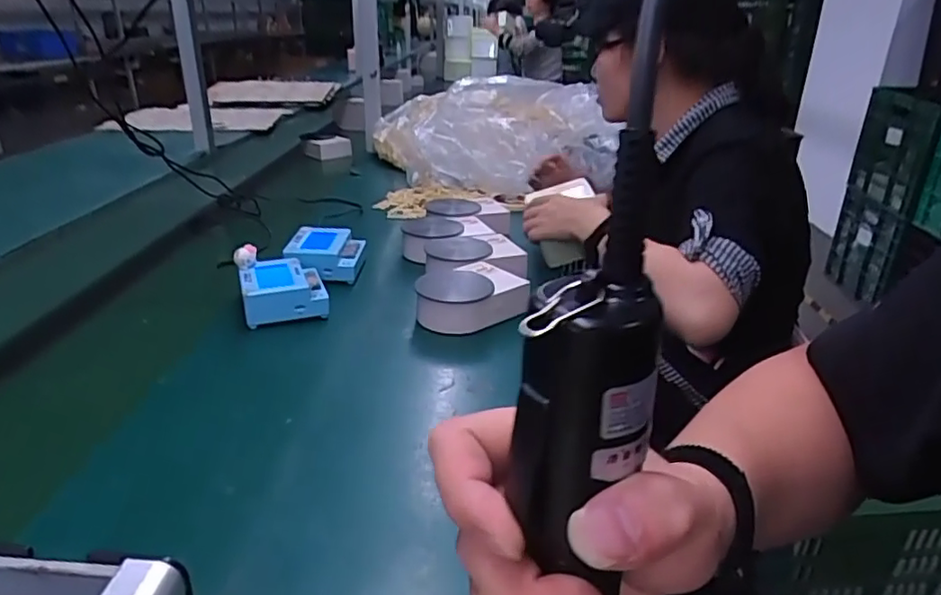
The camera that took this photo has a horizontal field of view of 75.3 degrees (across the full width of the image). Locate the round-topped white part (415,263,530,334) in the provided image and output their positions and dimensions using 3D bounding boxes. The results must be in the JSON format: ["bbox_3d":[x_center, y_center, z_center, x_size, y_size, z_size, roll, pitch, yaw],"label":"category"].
[{"bbox_3d":[0.006,-0.001,0.787,0.154,0.049,0.108,-4,26,-10],"label":"round-topped white part"}]

